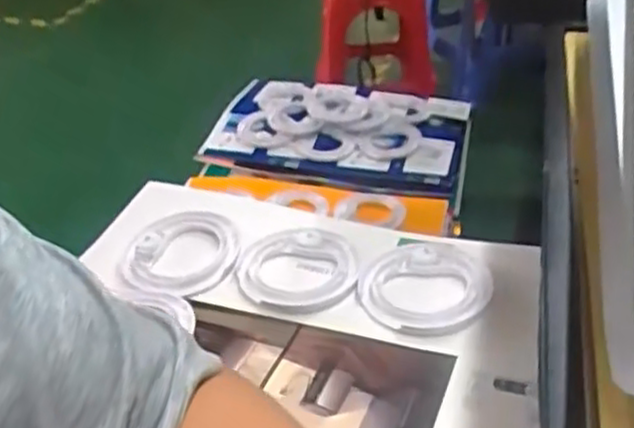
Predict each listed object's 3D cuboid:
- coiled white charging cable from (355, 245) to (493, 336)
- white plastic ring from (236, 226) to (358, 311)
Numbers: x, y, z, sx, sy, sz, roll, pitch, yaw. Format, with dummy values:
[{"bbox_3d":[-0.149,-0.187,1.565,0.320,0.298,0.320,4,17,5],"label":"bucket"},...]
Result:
[{"bbox_3d":[0.111,0.070,0.761,0.132,0.019,0.130,5,36,13],"label":"coiled white charging cable"},{"bbox_3d":[-0.023,0.055,0.795,0.131,0.023,0.131,-3,35,2],"label":"white plastic ring"}]

